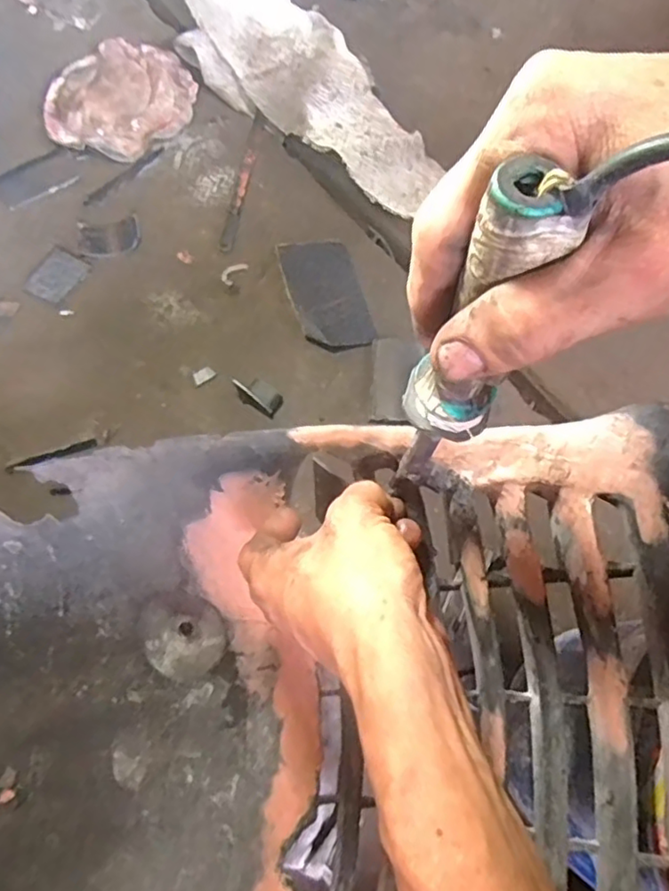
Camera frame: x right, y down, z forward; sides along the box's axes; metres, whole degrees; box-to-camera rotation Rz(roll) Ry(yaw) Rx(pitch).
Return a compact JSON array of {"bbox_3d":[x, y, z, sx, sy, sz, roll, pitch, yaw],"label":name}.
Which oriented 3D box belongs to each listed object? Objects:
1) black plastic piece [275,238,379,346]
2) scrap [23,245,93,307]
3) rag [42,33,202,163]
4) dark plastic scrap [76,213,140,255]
[{"bbox_3d":[-0.009,-0.139,0.579,0.065,0.018,0.117,-12,69,-7],"label":"black plastic piece"},{"bbox_3d":[-0.256,-0.157,0.583,0.039,0.011,0.053,26,70,8],"label":"scrap"},{"bbox_3d":[-0.224,-0.368,0.666,0.143,0.018,0.150,11,68,2],"label":"rag"},{"bbox_3d":[-0.215,-0.199,0.600,0.057,0.009,0.041,-11,69,-6],"label":"dark plastic scrap"}]

